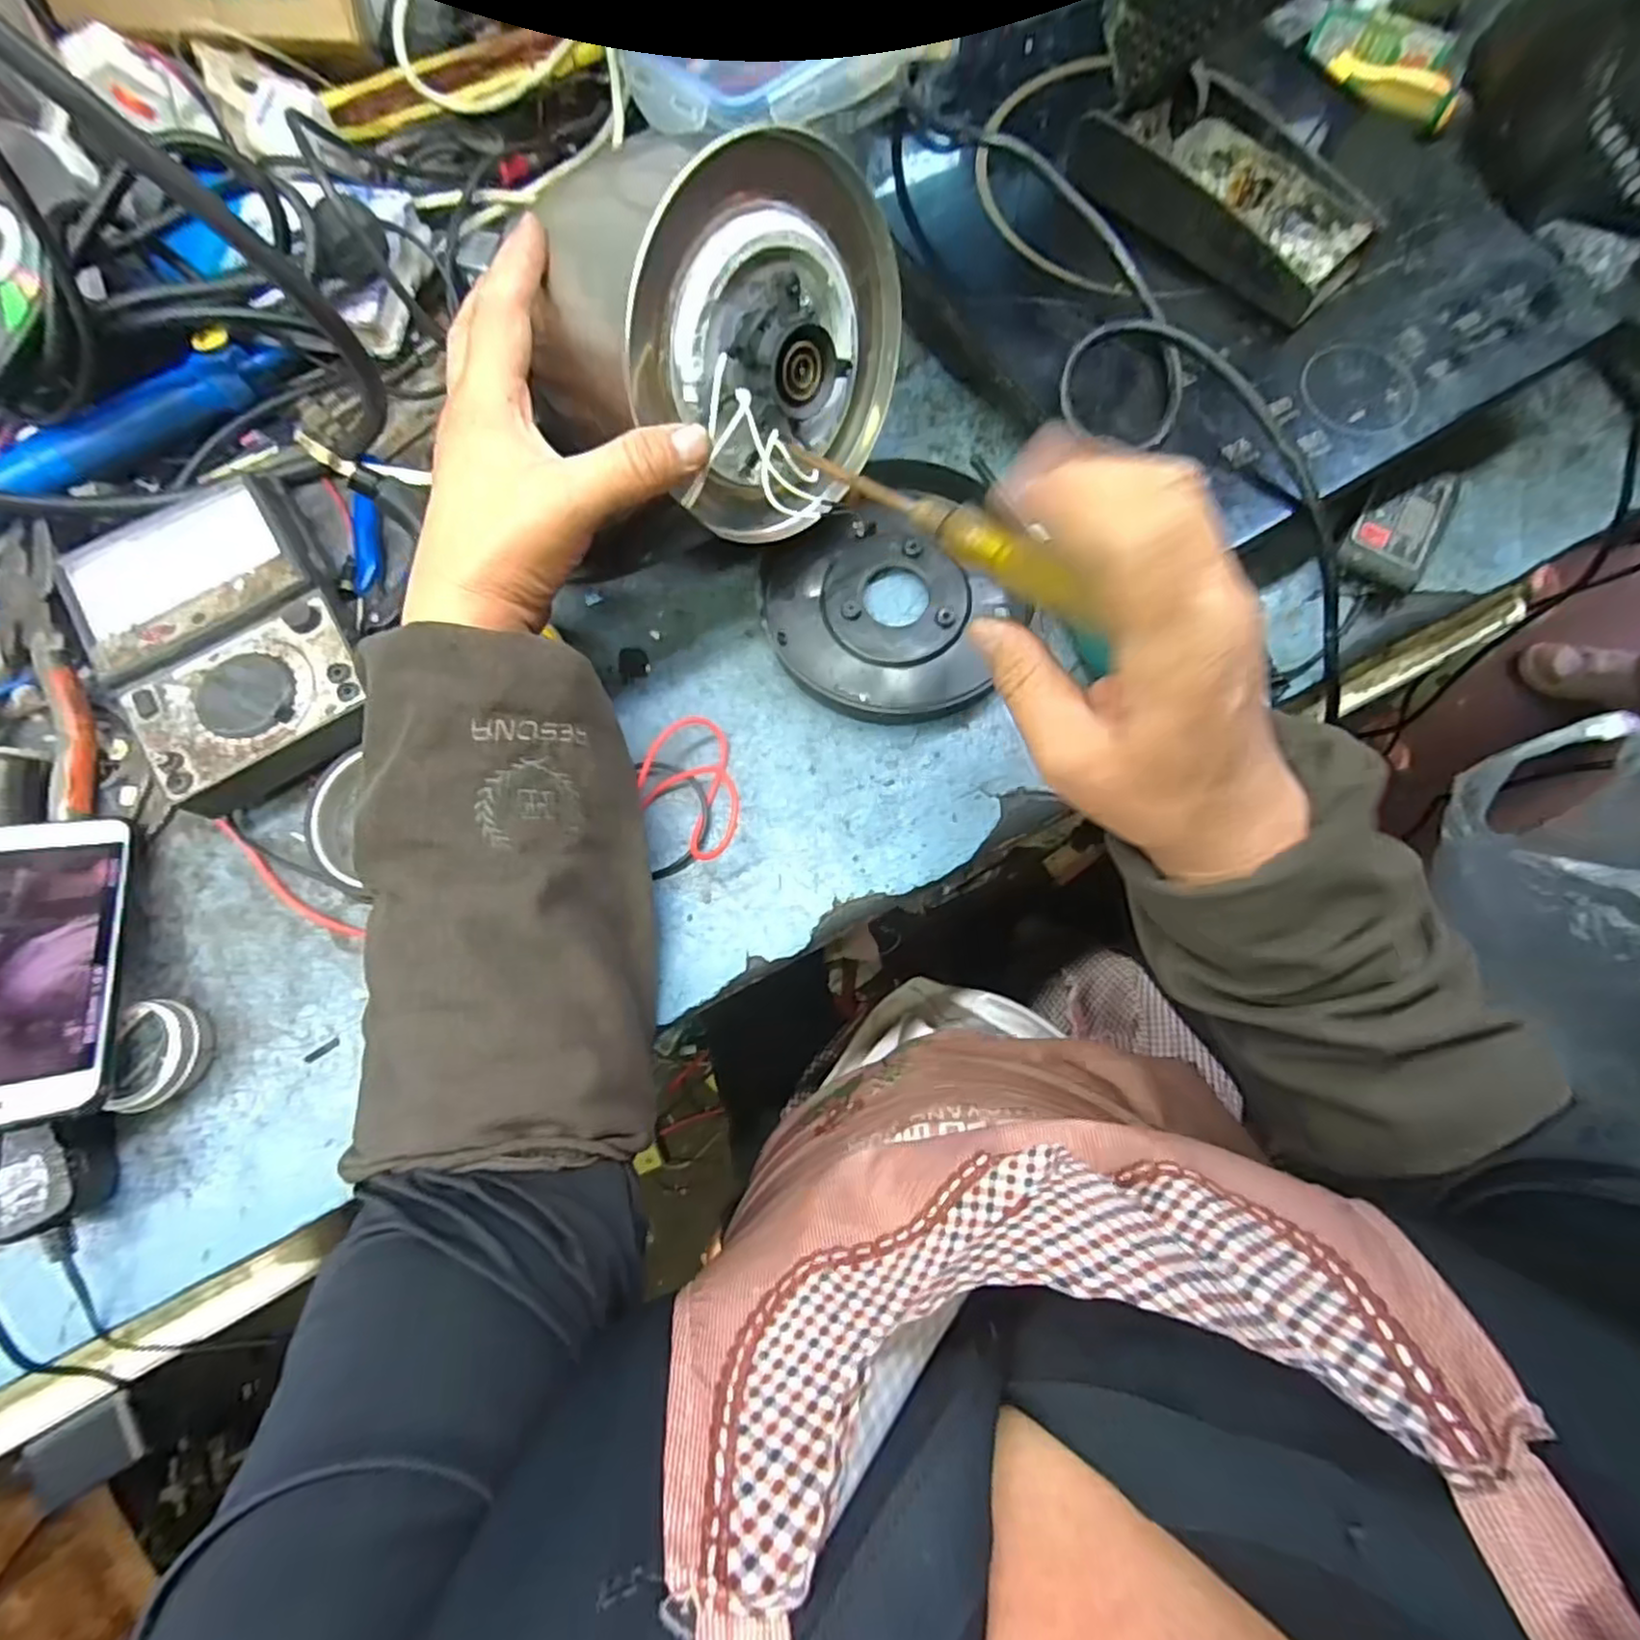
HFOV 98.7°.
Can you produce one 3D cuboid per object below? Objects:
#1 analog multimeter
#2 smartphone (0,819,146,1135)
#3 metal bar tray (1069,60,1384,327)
[{"bbox_3d":[-0.321,-0.106,0.378,0.111,0.033,0.182,-34,77,-8],"label":"analog multimeter"},{"bbox_3d":[-0.379,0.068,0.331,0.076,0.013,0.158,-5,58,-29],"label":"smartphone"},{"bbox_3d":[0.221,-0.342,0.381,0.154,0.030,0.078,41,79,11],"label":"metal bar tray"}]

